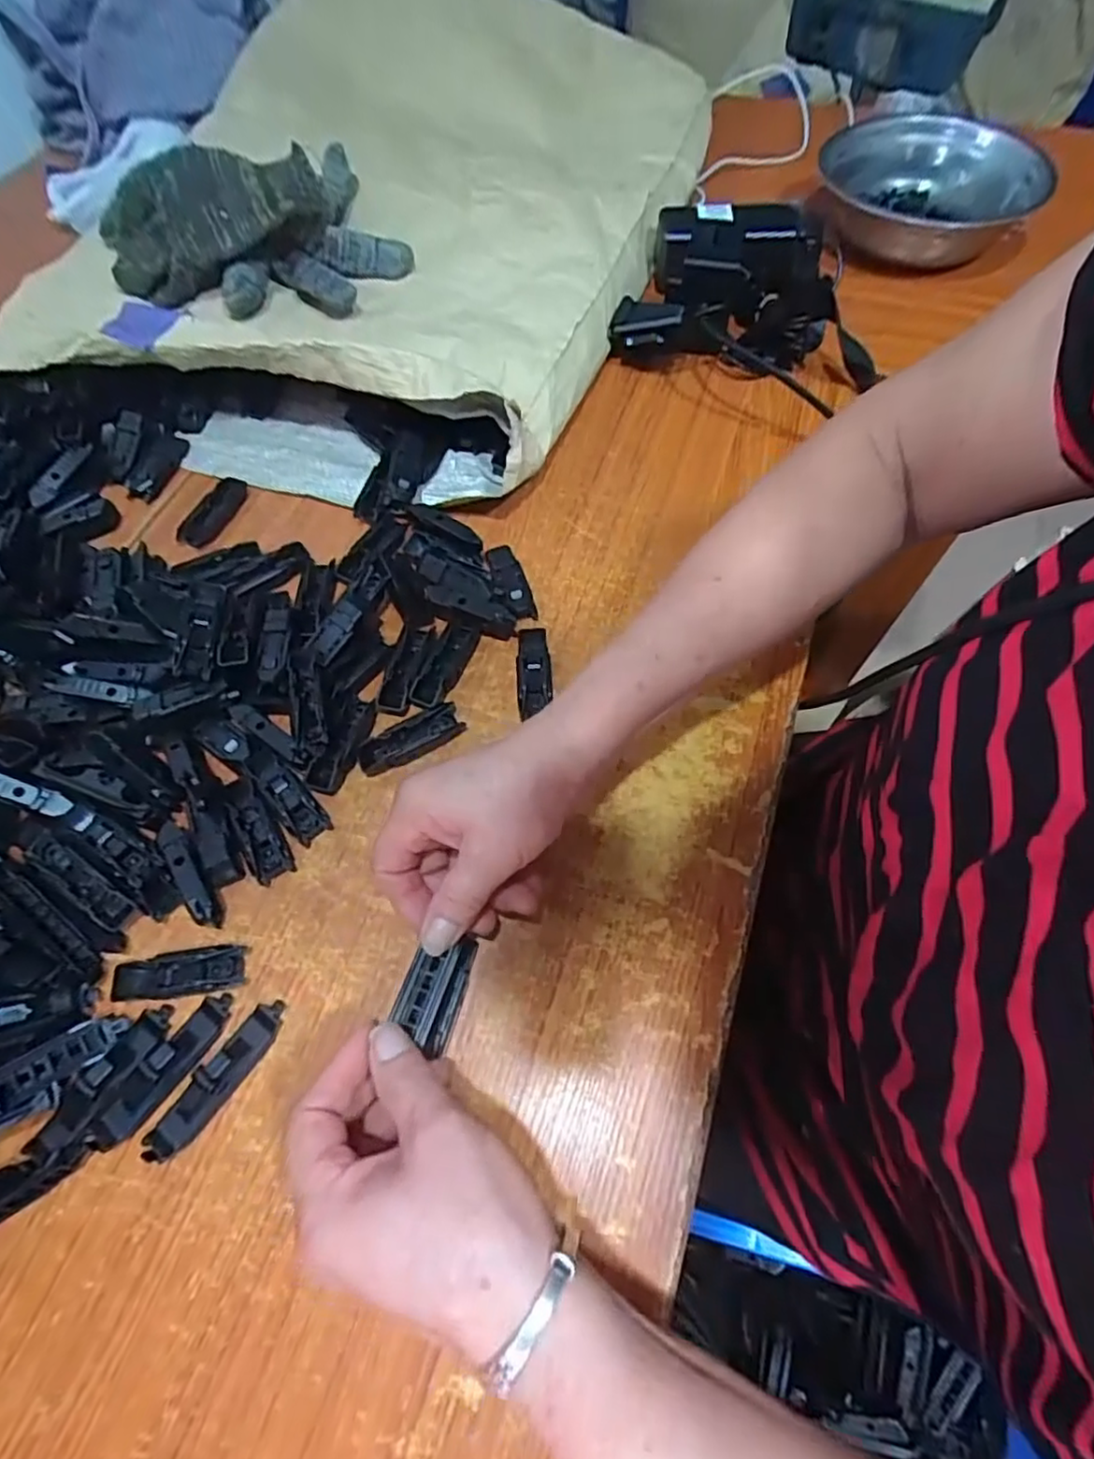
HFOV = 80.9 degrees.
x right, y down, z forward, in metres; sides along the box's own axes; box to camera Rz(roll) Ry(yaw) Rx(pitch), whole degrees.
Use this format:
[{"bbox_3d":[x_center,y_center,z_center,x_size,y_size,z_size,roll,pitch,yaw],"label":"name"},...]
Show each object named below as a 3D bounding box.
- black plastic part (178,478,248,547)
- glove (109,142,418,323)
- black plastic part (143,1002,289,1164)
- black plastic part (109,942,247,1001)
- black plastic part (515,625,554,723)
[{"bbox_3d":[-0.259,-0.170,0.496,0.024,0.009,0.067,25,66,13],"label":"black plastic part"},{"bbox_3d":[-0.237,-0.402,0.521,0.220,0.084,0.126,-24,65,-11],"label":"glove"},{"bbox_3d":[-0.164,0.173,0.318,0.018,0.018,0.081,31,68,16],"label":"black plastic part"},{"bbox_3d":[-0.198,0.132,0.345,0.066,0.011,0.024,-11,63,-4],"label":"black plastic part"},{"bbox_3d":[-0.009,-0.039,0.424,0.022,0.015,0.062,-4,63,-1],"label":"black plastic part"}]

